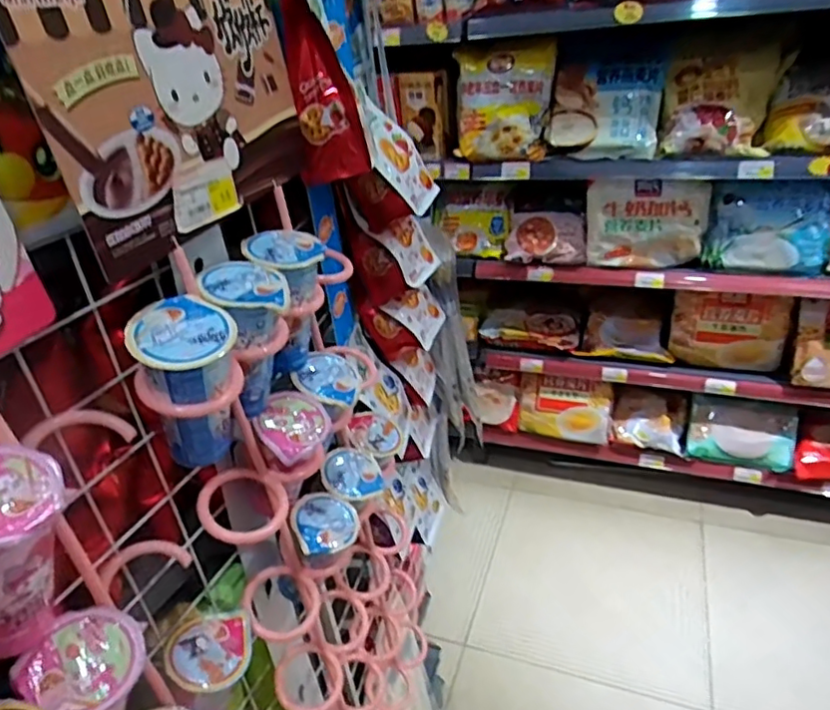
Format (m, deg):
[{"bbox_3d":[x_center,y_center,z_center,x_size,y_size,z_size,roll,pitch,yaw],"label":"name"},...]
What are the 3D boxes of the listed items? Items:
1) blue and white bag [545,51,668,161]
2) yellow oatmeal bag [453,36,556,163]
[{"bbox_3d":[0.491,-0.640,1.536,0.276,0.220,0.100,10,35,24],"label":"blue and white bag"},{"bbox_3d":[0.239,-0.677,1.582,0.251,0.275,0.092,4,33,15],"label":"yellow oatmeal bag"}]

